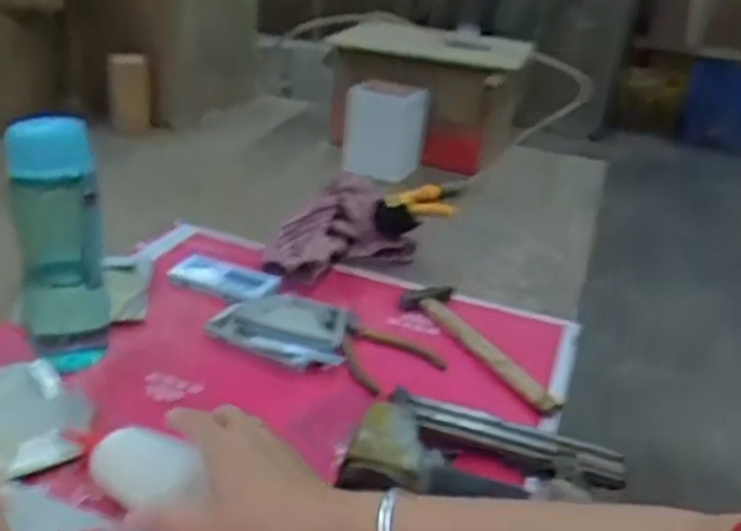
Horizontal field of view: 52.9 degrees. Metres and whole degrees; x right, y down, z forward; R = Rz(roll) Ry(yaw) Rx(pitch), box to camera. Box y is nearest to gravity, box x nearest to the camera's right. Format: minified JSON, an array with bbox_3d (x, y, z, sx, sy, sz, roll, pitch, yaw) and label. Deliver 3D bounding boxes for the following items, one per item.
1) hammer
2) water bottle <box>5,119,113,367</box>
[{"bbox_3d":[0.119,0.077,0.818,0.063,0.021,0.269,-10,30,-32],"label":"hammer"},{"bbox_3d":[-0.280,-0.015,0.673,0.072,0.227,0.060,-4,27,-22],"label":"water bottle"}]

